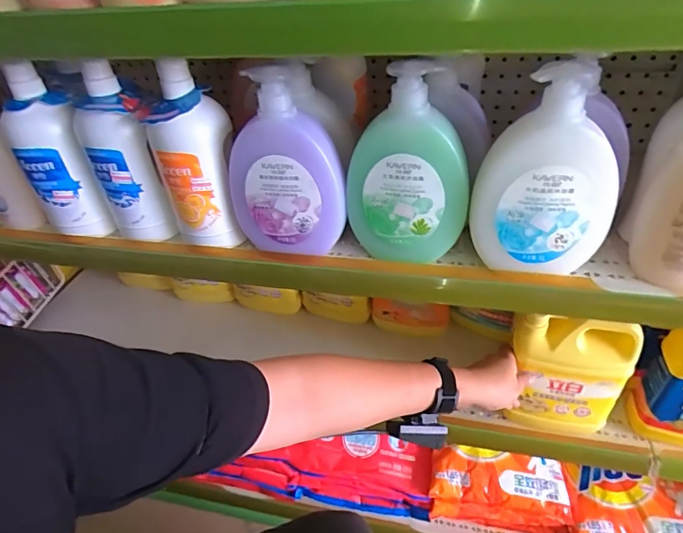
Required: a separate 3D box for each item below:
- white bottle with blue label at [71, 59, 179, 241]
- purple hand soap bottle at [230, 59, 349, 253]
[{"bbox_3d":[-0.274,-0.127,0.546,0.071,0.210,0.078,-26,44,-21],"label":"white bottle with blue label"},{"bbox_3d":[-0.058,-0.119,0.515,0.130,0.206,0.062,9,34,7],"label":"purple hand soap bottle"}]

